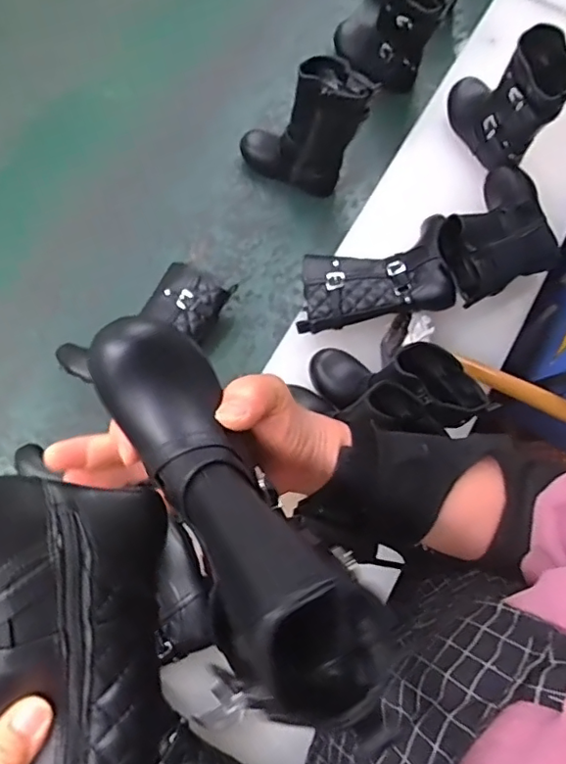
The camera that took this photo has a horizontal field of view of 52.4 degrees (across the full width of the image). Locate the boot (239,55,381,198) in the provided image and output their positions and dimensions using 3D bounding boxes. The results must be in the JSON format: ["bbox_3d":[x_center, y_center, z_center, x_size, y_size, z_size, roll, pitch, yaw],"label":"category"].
[{"bbox_3d":[0.023,-0.328,0.742,0.156,0.170,0.071,7,73,0],"label":"boot"}]

